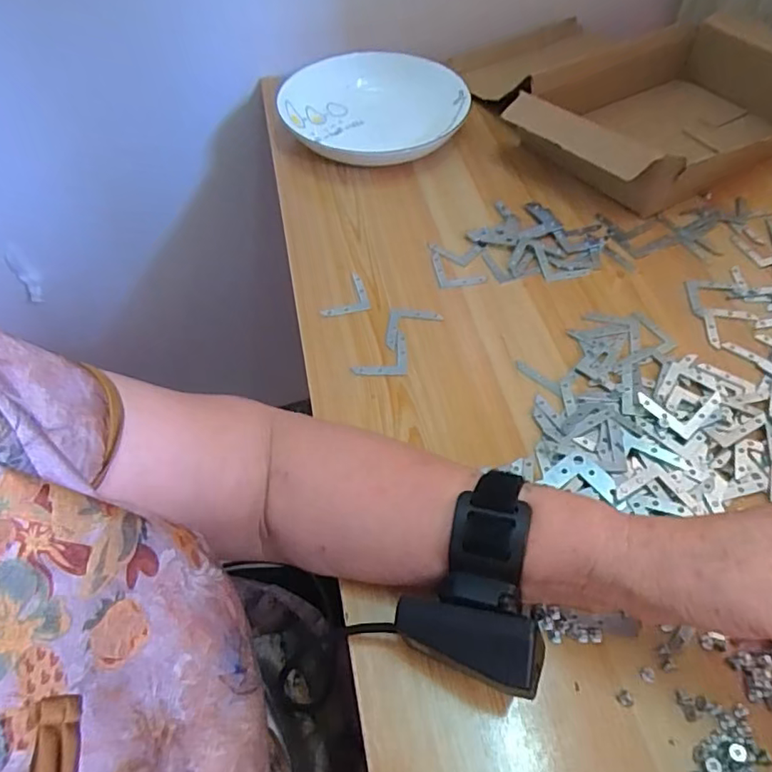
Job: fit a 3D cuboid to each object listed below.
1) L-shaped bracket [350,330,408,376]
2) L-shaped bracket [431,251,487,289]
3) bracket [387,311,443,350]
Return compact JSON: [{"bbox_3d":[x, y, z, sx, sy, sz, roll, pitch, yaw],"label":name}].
[{"bbox_3d":[-0.005,-0.024,0.426,0.040,0.004,0.041,-1,51,-1],"label":"L-shaped bracket"},{"bbox_3d":[0.056,-0.094,0.479,0.053,0.004,0.030,32,69,17],"label":"L-shaped bracket"},{"bbox_3d":[0.021,-0.044,0.439,0.040,0.004,0.043,9,51,6],"label":"bracket"}]

